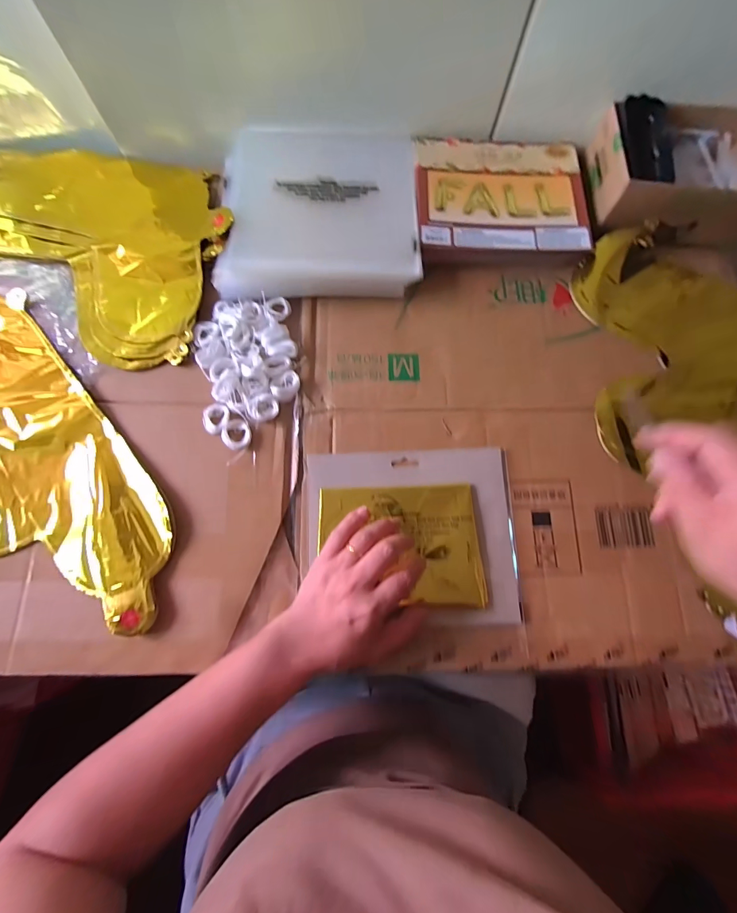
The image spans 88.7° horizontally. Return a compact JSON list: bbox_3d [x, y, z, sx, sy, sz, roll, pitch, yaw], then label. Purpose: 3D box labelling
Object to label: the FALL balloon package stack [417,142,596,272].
[{"bbox_3d":[0.152,-0.299,0.445,0.192,0.031,0.172,-2,75,-2],"label":"FALL balloon package stack"}]

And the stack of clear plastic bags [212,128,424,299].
[{"bbox_3d":[-0.055,-0.281,0.432,0.218,0.032,0.226,-1,74,-2],"label":"stack of clear plastic bags"}]

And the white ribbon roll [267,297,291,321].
[{"bbox_3d":[-0.096,-0.160,0.410,0.025,0.014,0.023,0,74,-1],"label":"white ribbon roll"}]

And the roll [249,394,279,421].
[{"bbox_3d":[-0.105,-0.049,0.378,0.028,0.009,0.027,0,74,-1],"label":"roll"}]

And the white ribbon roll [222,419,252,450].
[{"bbox_3d":[-0.132,-0.022,0.376,0.027,0.005,0.030,2,74,-1],"label":"white ribbon roll"}]

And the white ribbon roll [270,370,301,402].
[{"bbox_3d":[-0.087,-0.073,0.385,0.028,0.013,0.032,30,76,7],"label":"white ribbon roll"}]

